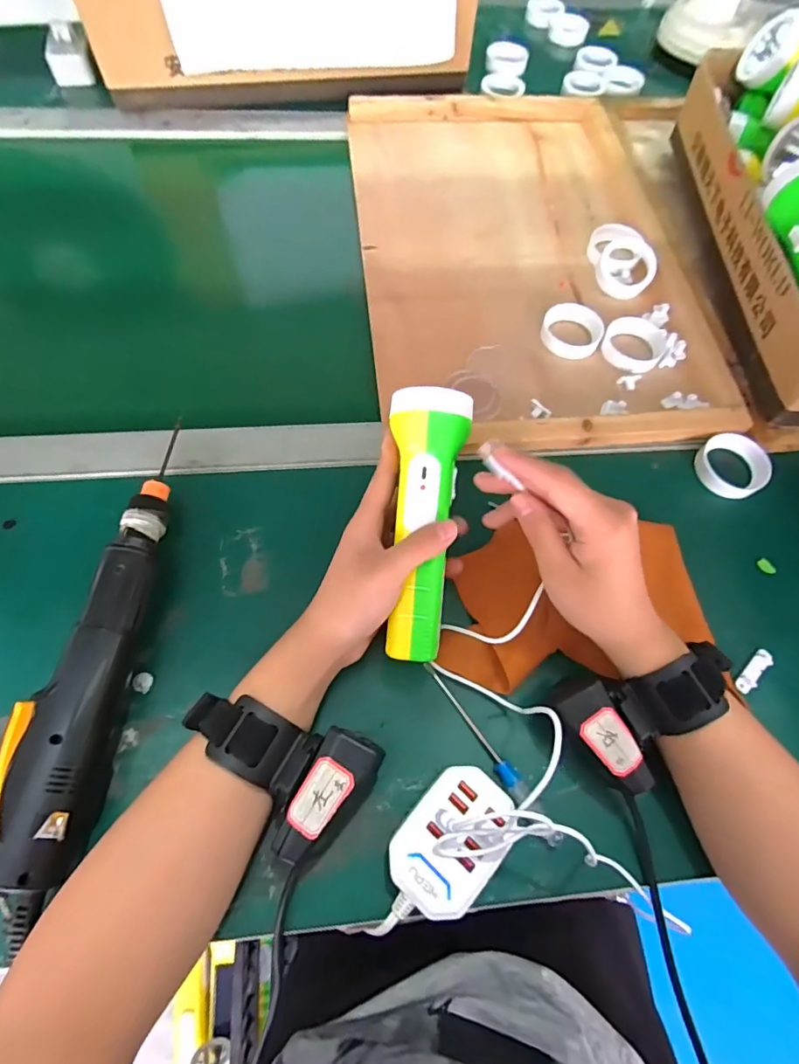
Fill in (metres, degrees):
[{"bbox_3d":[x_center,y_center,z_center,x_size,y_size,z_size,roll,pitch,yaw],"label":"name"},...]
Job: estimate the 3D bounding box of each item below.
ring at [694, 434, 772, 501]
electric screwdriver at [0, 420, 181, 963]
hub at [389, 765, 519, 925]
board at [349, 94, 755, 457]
[{"bbox_3d":[0.272,-0.054,0.411,0.045,0.020,0.055,-29,71,-14],"label":"ring"},{"bbox_3d":[-0.189,0.067,0.320,0.047,0.043,0.305,5,66,0],"label":"electric screwdriver"},{"bbox_3d":[0.028,0.179,0.290,0.052,0.031,0.081,38,70,13],"label":"hub"},{"bbox_3d":[0.119,-0.290,0.501,0.303,0.021,0.473,-4,67,-4],"label":"board"}]

